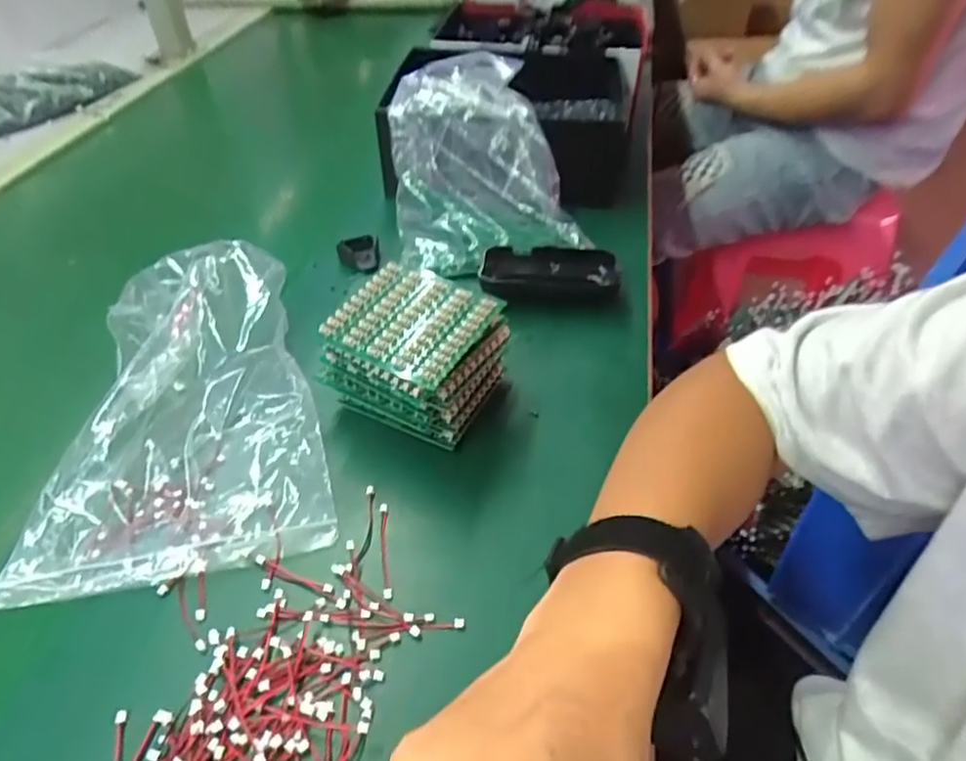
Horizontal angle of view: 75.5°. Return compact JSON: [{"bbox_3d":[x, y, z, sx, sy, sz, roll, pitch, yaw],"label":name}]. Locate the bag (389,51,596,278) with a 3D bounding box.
[{"bbox_3d":[-0.014,-0.200,0.558,0.146,0.108,0.194,-14,46,-11],"label":"bag"}]

